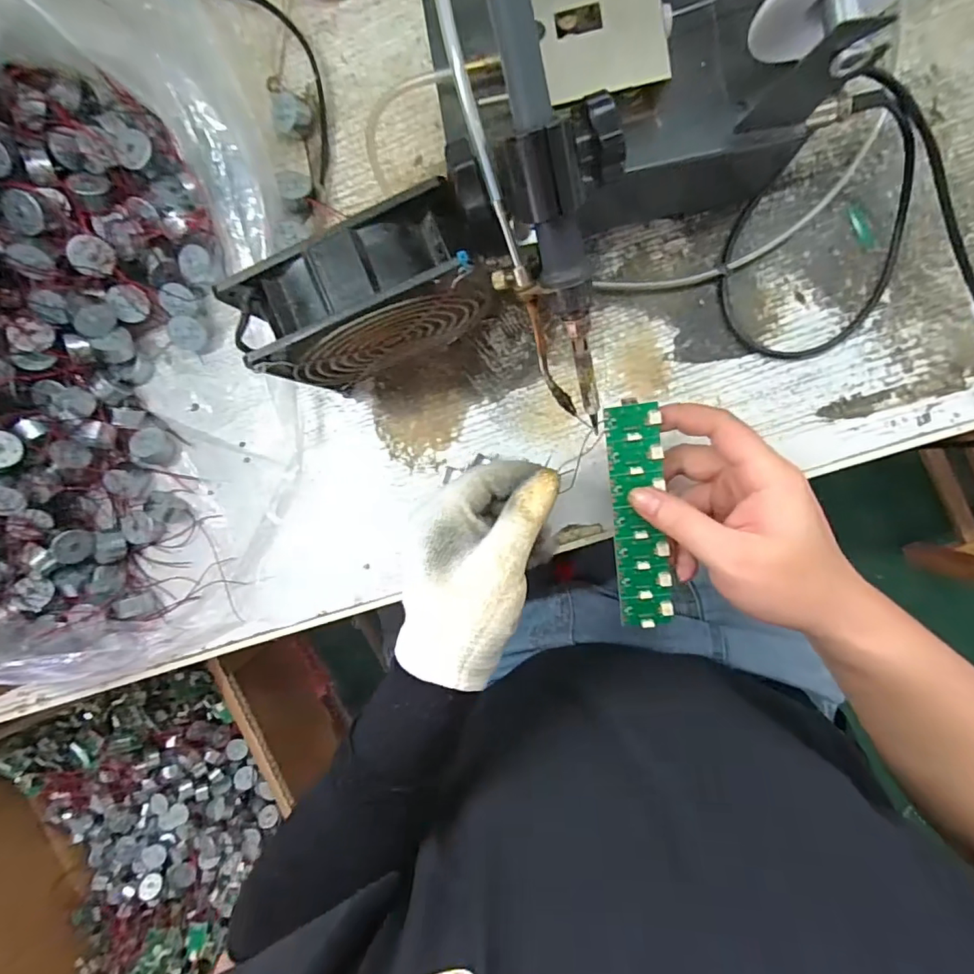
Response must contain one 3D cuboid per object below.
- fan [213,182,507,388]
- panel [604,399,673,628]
[{"bbox_3d":[-0.061,-0.098,0.293,0.123,0.118,0.051,-20,93,6],"label":"fan"},{"bbox_3d":[0.090,0.020,0.306,0.030,0.006,0.137,-7,104,6],"label":"panel"}]

